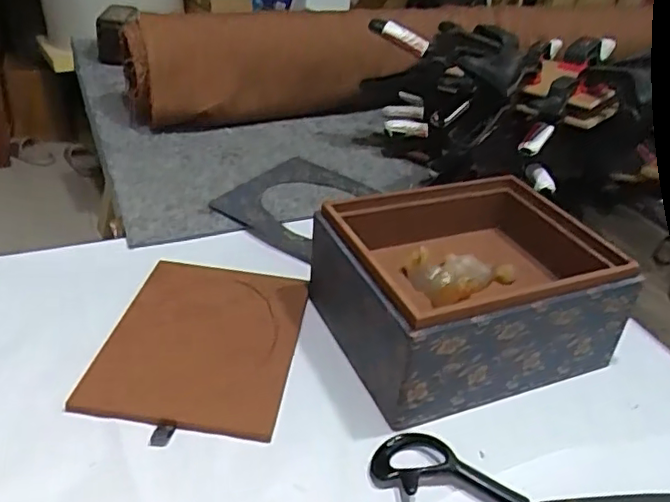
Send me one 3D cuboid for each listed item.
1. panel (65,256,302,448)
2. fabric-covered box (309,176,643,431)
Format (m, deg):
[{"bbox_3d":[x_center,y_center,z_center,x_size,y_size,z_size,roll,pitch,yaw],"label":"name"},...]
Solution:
[{"bbox_3d":[-0.112,0.073,0.524,0.153,0.007,0.198,7,34,4],"label":"panel"},{"bbox_3d":[0.114,0.027,0.532,0.235,0.100,0.185,-10,36,-21],"label":"fabric-covered box"}]

